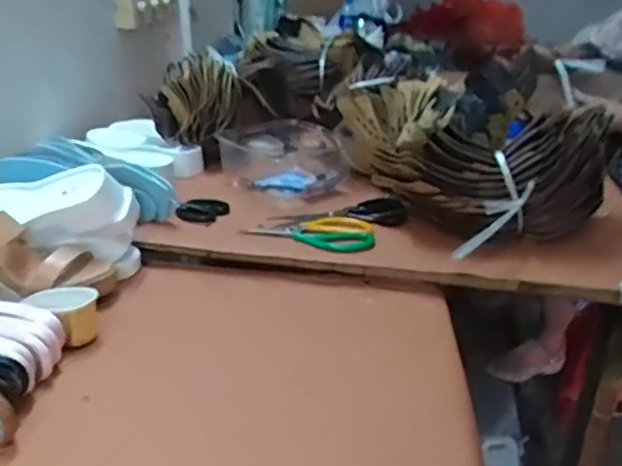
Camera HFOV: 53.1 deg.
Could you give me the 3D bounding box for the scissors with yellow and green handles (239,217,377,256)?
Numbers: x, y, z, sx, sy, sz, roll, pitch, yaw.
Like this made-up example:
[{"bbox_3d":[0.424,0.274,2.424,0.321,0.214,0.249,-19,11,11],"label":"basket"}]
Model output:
[{"bbox_3d":[0.000,-0.005,0.892,0.182,0.022,0.092,5,34,5],"label":"scissors with yellow and green handles"}]

